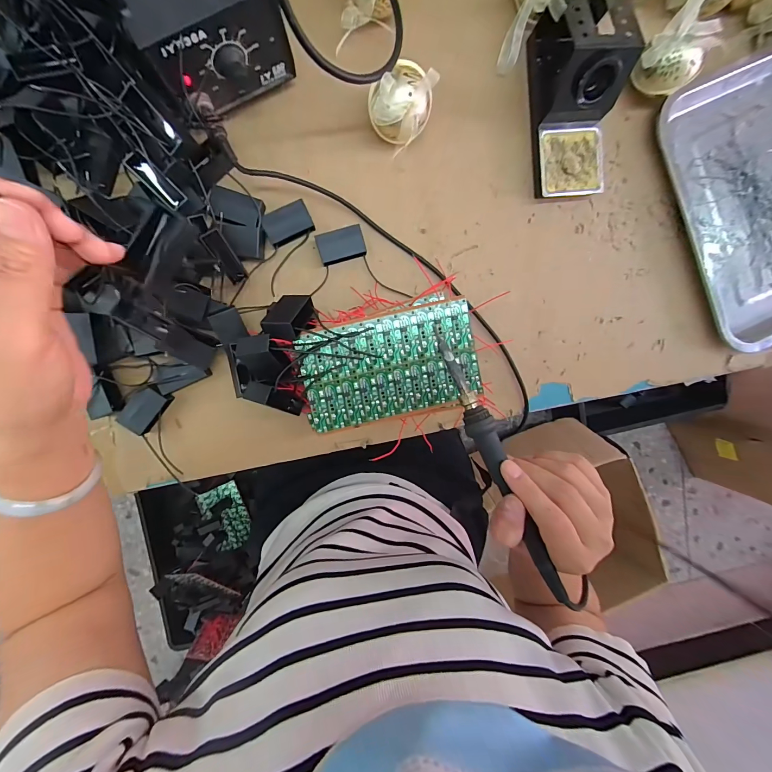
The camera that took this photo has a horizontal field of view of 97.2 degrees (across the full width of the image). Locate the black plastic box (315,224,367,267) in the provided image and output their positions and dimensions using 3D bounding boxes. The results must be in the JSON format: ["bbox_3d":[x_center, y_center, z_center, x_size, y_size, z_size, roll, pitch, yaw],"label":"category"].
[{"bbox_3d":[-0.047,-0.146,0.358,0.047,0.013,0.031,-17,98,-4],"label":"black plastic box"}]

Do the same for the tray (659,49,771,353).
[{"bbox_3d":[0.445,-0.215,0.388,0.210,0.036,0.292,-28,99,-2],"label":"tray"}]

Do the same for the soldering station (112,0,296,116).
[{"bbox_3d":[-0.167,-0.331,0.283,0.109,0.090,0.143,-32,99,-2],"label":"soldering station"}]

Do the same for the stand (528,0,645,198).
[{"bbox_3d":[0.193,-0.287,0.333,0.070,0.073,0.169,-8,97,-5],"label":"stand"}]

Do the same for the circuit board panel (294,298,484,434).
[{"bbox_3d":[0.004,-0.017,0.309,0.158,0.005,0.088,-14,98,-4],"label":"circuit board panel"}]

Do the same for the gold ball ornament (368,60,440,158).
[{"bbox_3d":[0.016,-0.266,0.322,0.048,0.064,0.058,28,93,-8],"label":"gold ball ornament"}]

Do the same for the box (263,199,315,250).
[{"bbox_3d":[-0.100,-0.166,0.350,0.047,0.013,0.029,-27,99,-2],"label":"box"}]

